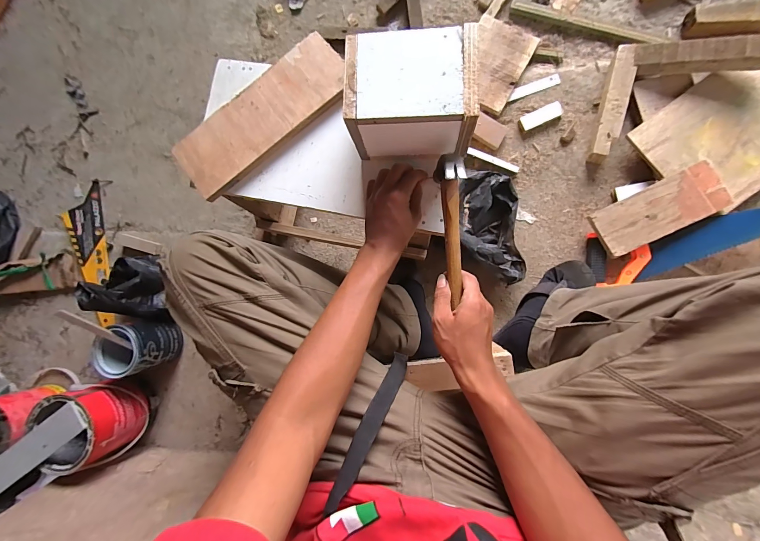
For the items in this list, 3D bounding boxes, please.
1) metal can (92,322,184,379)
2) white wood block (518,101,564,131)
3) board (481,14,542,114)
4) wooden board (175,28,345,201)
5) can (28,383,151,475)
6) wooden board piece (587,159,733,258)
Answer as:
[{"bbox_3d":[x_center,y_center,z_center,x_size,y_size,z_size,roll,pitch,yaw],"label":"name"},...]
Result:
[{"bbox_3d":[-0.530,0.167,0.712,0.111,0.121,0.107,-5,88,6],"label":"metal can"},{"bbox_3d":[0.359,-0.344,0.716,0.094,0.011,0.038,-24,86,5],"label":"white wood block"},{"bbox_3d":[0.257,-0.466,0.727,0.135,0.013,0.205,29,84,4],"label":"board"},{"bbox_3d":[-0.185,-0.239,0.497,0.291,0.010,0.101,-38,85,4],"label":"wooden board"},{"bbox_3d":[-0.599,0.322,0.680,0.138,0.125,0.165,-21,86,5],"label":"can"},{"bbox_3d":[0.553,-0.120,0.635,0.229,0.018,0.100,-28,82,12],"label":"wooden board piece"}]

